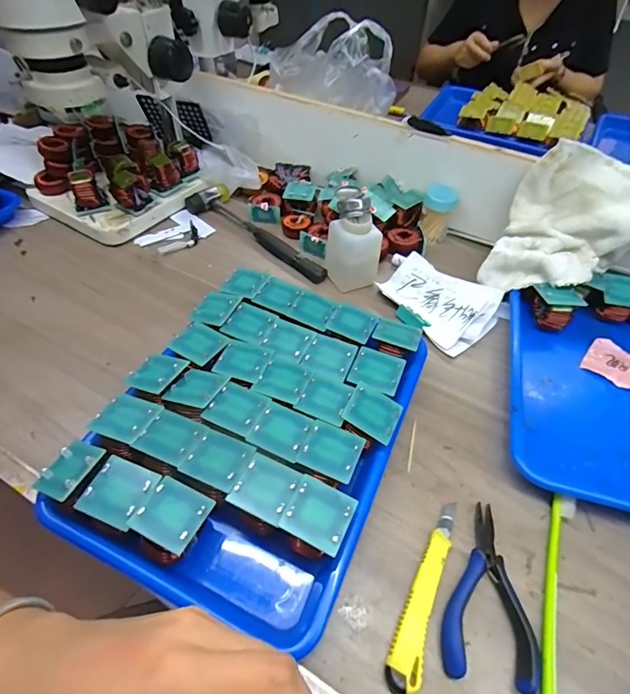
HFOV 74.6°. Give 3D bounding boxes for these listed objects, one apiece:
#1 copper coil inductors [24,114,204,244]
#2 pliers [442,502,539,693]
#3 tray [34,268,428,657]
[{"bbox_3d":[-0.298,-0.270,0.632,0.193,0.079,0.213,30,53,22],"label":"copper coil inductors"},{"bbox_3d":[0.131,0.183,0.319,0.061,0.010,0.123,10,50,6],"label":"pliers"},{"bbox_3d":[-0.049,0.063,0.388,0.241,0.059,0.316,21,52,14],"label":"tray"}]

